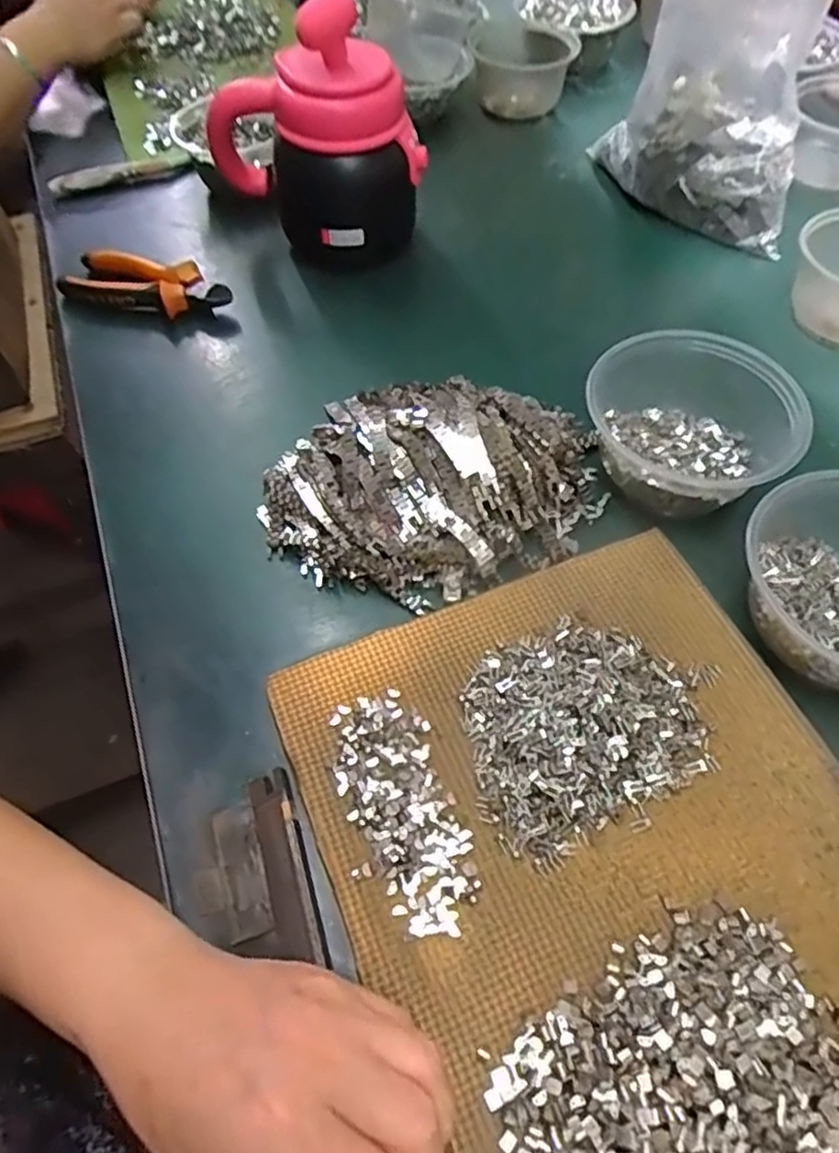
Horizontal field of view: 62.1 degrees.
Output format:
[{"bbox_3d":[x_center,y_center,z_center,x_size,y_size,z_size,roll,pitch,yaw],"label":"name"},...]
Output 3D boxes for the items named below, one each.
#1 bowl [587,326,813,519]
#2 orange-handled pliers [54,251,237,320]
[{"bbox_3d":[0.177,-0.105,0.462,0.122,0.066,0.130,-1,58,2],"label":"bowl"},{"bbox_3d":[-0.230,-0.243,0.583,0.139,0.032,0.050,13,59,10],"label":"orange-handled pliers"}]

